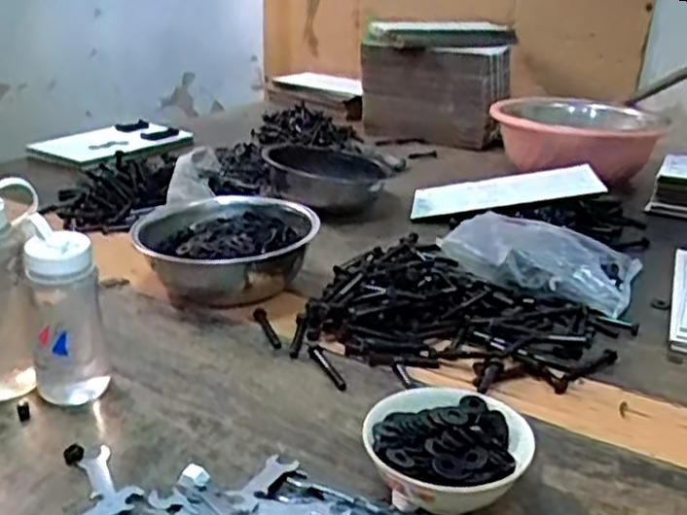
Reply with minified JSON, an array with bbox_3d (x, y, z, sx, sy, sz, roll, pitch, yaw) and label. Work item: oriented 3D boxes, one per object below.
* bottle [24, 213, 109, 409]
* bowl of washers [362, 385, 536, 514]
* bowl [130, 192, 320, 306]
[{"bbox_3d":[-0.279,0.061,0.734,0.071,0.178,0.075,-8,24,-20],"label":"bottle"},{"bbox_3d":[0.084,0.173,0.621,0.135,0.063,0.134,1,22,0],"label":"bowl of washers"},{"bbox_3d":[-0.165,-0.016,1.041,0.237,0.097,0.237,1,22,0],"label":"bowl"}]

